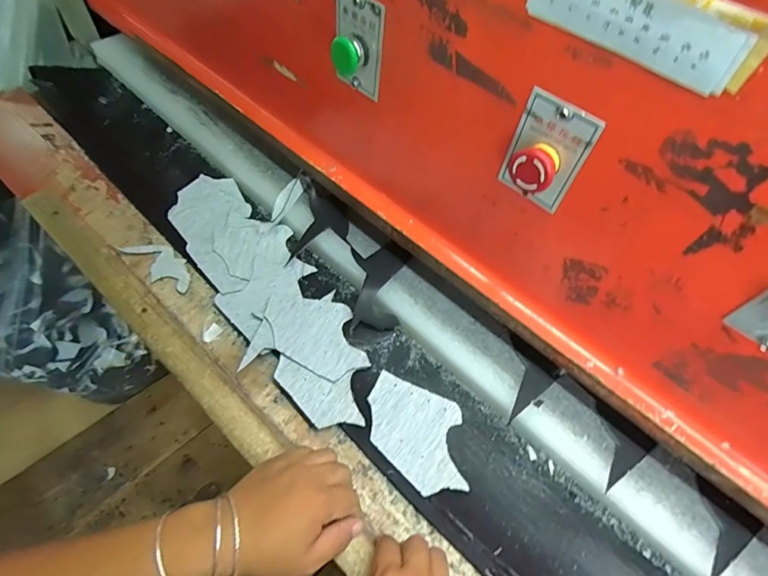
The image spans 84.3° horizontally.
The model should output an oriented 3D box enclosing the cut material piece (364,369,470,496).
[{"bbox_3d":[0.036,0.158,0.472,0.103,0.005,0.127,9,48,-9],"label":"cut material piece"}]

